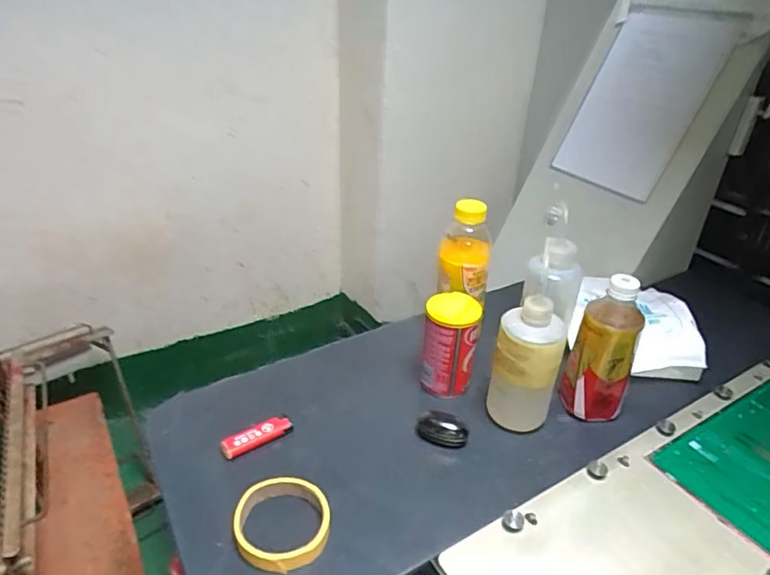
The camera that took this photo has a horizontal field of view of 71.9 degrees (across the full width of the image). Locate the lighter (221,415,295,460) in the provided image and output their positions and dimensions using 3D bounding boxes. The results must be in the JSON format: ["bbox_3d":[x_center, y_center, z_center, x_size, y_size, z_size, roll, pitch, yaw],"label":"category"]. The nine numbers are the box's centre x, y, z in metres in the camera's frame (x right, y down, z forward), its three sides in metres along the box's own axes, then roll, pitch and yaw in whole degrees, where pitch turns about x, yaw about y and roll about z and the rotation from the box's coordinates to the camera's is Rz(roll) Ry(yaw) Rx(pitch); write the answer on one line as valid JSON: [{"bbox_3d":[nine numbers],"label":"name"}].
[{"bbox_3d":[-0.145,0.168,0.603,0.079,0.014,0.023,-19,37,-27],"label":"lighter"}]

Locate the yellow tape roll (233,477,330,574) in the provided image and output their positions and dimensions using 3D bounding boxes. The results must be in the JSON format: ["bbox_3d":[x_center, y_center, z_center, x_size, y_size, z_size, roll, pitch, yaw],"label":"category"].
[{"bbox_3d":[-0.098,0.226,0.509,0.087,0.022,0.088,0,32,0],"label":"yellow tape roll"}]

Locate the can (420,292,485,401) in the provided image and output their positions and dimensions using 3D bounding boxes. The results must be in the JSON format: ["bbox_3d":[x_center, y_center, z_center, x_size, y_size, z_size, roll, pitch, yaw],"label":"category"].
[{"bbox_3d":[0.081,0.070,0.669,0.068,0.120,0.062,0,32,0],"label":"can"}]

